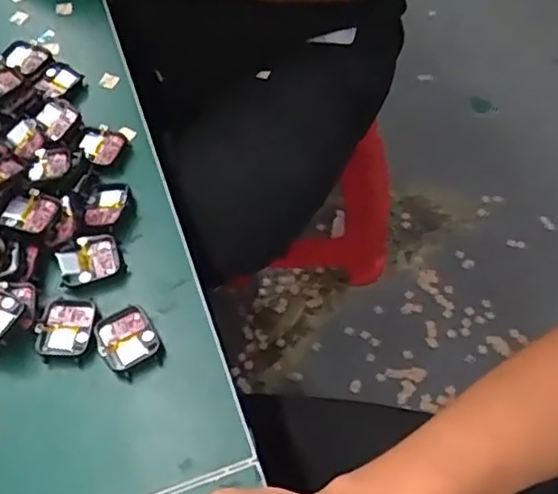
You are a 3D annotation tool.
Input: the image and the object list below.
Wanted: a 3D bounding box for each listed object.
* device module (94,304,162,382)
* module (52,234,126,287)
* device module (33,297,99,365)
[{"bbox_3d":[-0.104,0.065,0.444,0.039,0.012,0.046,-32,62,-15],"label":"device module"},{"bbox_3d":[-0.141,0.010,0.476,0.045,0.011,0.036,-19,60,-8],"label":"module"},{"bbox_3d":[-0.148,0.057,0.449,0.040,0.010,0.047,2,59,4],"label":"device module"}]

